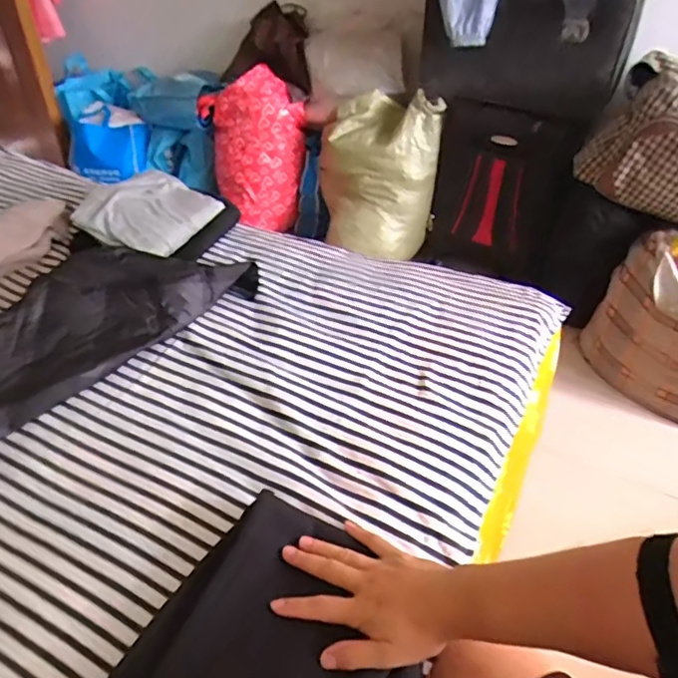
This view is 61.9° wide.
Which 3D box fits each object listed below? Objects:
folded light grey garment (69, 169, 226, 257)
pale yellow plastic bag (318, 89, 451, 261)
[{"bbox_3d":[-0.340,-0.231,1.011,0.167,0.068,0.199,22,44,23],"label":"folded light grey garment"},{"bbox_3d":[0.114,-0.473,1.673,0.339,0.404,0.245,2,40,0],"label":"pale yellow plastic bag"}]

